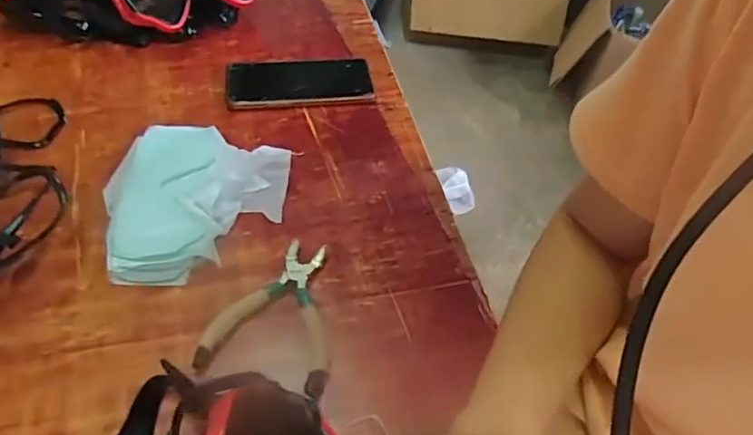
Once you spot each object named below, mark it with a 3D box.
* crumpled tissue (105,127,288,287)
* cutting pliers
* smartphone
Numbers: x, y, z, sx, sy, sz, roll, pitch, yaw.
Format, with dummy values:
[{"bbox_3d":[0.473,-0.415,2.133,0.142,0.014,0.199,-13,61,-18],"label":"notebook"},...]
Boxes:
[{"bbox_3d":[-0.158,-0.025,0.462,0.152,0.049,0.162,2,49,-2],"label":"crumpled tissue"},{"bbox_3d":[-0.072,0.068,0.412,0.088,0.013,0.117,10,49,5],"label":"cutting pliers"},{"bbox_3d":[-0.083,-0.151,0.597,0.152,0.010,0.079,-4,50,-7],"label":"smartphone"}]

